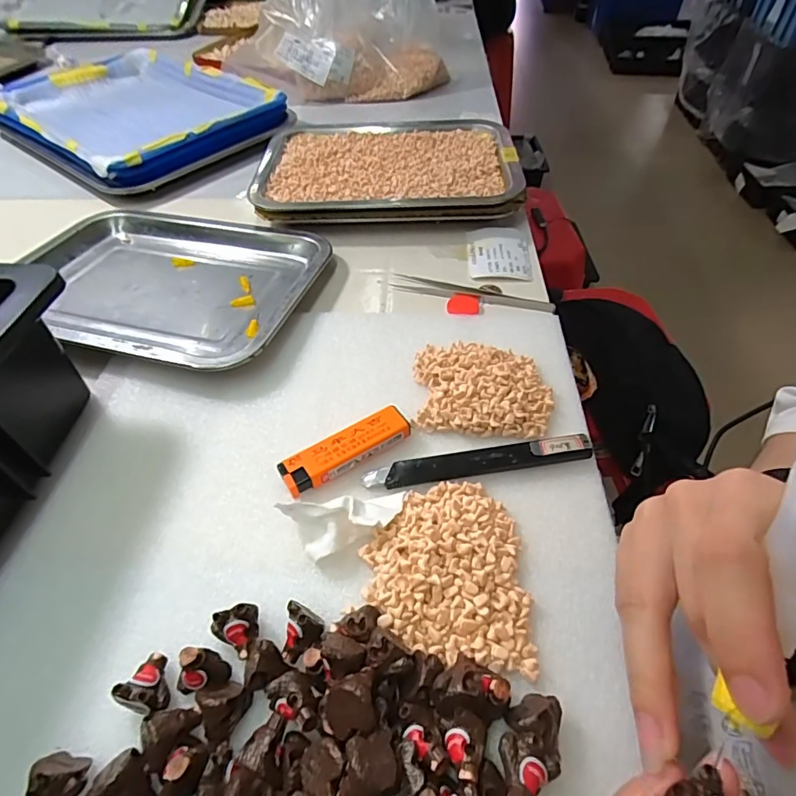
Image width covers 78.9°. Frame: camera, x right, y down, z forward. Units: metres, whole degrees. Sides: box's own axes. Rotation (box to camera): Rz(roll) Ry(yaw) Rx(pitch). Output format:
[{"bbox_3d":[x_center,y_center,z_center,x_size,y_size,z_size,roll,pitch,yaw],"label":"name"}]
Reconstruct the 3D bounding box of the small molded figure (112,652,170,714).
[{"bbox_3d":[-0.106,0.124,0.209,0.020,0.018,0.021,-1,50,1],"label":"small molded figure"}]

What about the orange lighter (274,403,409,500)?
[{"bbox_3d":[-0.031,0.032,0.291,0.079,0.015,0.024,-26,54,-19],"label":"orange lighter"}]

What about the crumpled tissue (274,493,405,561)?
[{"bbox_3d":[-0.027,0.066,0.256,0.064,0.018,0.029,-11,51,-8],"label":"crumpled tissue"}]

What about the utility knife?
[{"bbox_3d":[0.047,0.035,0.283,0.131,0.011,0.017,-7,51,-4],"label":"utility knife"}]

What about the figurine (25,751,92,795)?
[{"bbox_3d":[-0.132,0.150,0.188,0.020,0.014,0.024,-14,52,-10],"label":"figurine"}]

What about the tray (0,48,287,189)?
[{"bbox_3d":[-0.341,-0.369,0.614,0.363,0.042,0.247,32,58,25],"label":"tray"}]

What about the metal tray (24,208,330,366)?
[{"bbox_3d":[-0.196,-0.099,0.405,0.248,0.030,0.182,13,52,12],"label":"metal tray"}]

